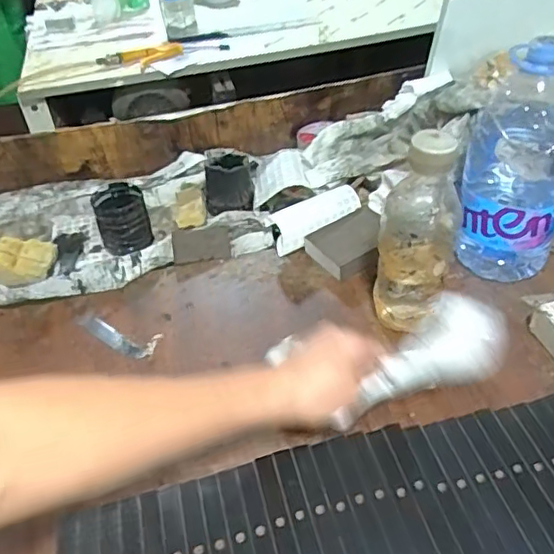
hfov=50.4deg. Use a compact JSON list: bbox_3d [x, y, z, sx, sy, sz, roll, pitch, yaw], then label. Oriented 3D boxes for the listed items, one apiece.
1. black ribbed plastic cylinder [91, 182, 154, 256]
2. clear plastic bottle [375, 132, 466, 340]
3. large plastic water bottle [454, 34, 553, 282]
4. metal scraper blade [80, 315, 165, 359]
[{"bbox_3d":[-0.198,-0.079,0.754,0.061,0.059,0.072,-17,43,-11],"label":"black ribbed plastic cylinder"},{"bbox_3d":[0.131,-0.034,0.555,0.071,0.210,0.059,6,44,12],"label":"clear plastic bottle"},{"bbox_3d":[0.247,-0.109,0.605,0.095,0.240,0.079,0,43,6],"label":"large plastic water bottle"},{"bbox_3d":[-0.178,0.064,0.641,0.100,0.013,0.033,12,45,18],"label":"metal scraper blade"}]

